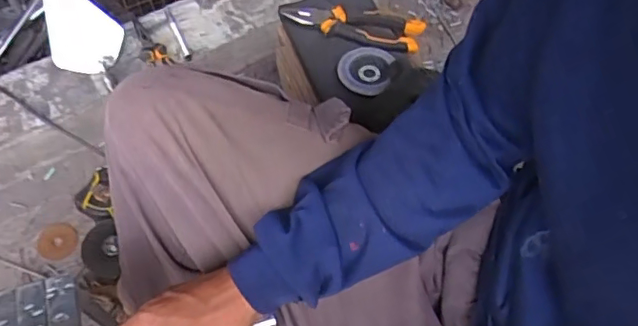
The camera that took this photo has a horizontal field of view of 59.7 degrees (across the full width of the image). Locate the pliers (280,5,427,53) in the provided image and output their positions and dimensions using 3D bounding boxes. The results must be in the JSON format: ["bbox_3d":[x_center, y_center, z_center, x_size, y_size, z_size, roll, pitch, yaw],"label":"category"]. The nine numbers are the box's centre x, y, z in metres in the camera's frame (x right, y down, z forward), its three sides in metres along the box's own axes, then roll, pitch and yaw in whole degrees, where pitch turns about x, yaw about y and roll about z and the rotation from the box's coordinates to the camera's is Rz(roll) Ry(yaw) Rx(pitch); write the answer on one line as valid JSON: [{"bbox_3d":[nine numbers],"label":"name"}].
[{"bbox_3d":[0.046,-0.191,0.764,0.189,0.022,0.048,14,58,5],"label":"pliers"}]

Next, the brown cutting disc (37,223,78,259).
[{"bbox_3d":[-0.434,0.129,0.923,0.064,0.004,0.062,2,58,-3],"label":"brown cutting disc"}]

